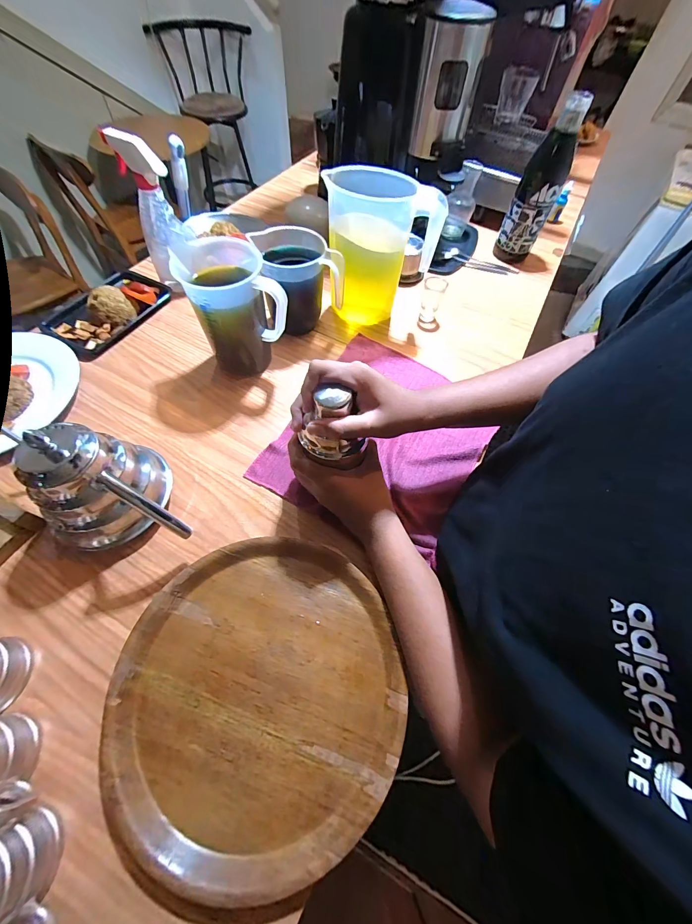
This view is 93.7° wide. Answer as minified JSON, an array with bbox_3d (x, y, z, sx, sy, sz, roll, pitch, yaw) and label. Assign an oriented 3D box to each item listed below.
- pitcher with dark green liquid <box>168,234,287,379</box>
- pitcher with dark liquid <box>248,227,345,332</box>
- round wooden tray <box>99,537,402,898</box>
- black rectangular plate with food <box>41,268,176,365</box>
[{"bbox_3d":[-0.167,-0.221,0.501,0.117,0.165,0.127,-27,66,-17],"label":"pitcher with dark green liquid"},{"bbox_3d":[-0.082,-0.310,0.572,0.129,0.138,0.112,-15,63,-11],"label":"pitcher with dark liquid"},{"bbox_3d":[-0.086,0.227,0.339,0.283,0.018,0.280,2,61,-3],"label":"round wooden tray"},{"bbox_3d":[-0.444,-0.292,0.597,0.146,0.054,0.209,33,64,14],"label":"black rectangular plate with food"}]

